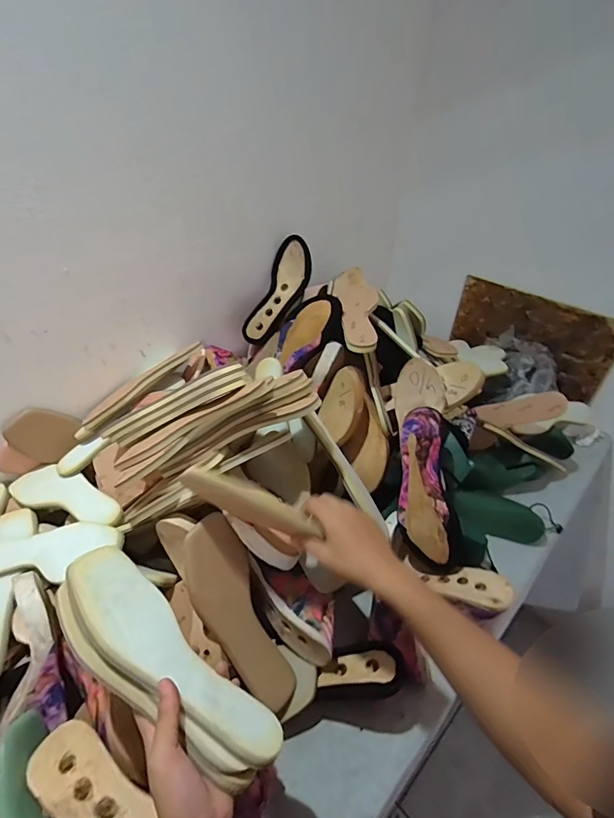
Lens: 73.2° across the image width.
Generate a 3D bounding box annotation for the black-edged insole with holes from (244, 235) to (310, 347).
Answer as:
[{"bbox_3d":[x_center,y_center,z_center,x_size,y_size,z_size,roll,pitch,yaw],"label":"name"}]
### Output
[{"bbox_3d":[-0.058,-0.244,0.872,0.075,0.058,0.235,24,86,26],"label":"black-edged insole with holes"}]

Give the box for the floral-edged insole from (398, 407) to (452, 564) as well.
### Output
[{"bbox_3d":[0.182,0.114,0.633,0.083,0.234,0.067,-2,-5,-5],"label":"floral-edged insole"}]

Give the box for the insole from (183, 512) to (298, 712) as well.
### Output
[{"bbox_3d":[-0.086,0.250,0.507,0.078,0.024,0.235,-24,87,-29],"label":"insole"}]

